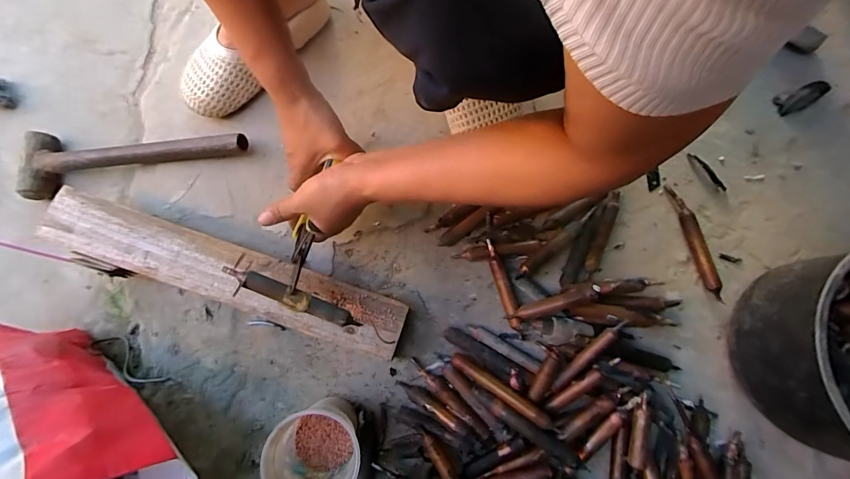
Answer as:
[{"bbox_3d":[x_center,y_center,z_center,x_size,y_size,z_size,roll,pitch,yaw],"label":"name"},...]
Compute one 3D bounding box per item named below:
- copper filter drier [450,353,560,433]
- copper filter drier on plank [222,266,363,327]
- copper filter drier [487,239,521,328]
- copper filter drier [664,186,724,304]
[{"bbox_3d":[0.094,0.183,0.464,0.139,0.017,0.019,30,80,20],"label":"copper filter drier"},{"bbox_3d":[-0.137,0.062,0.395,0.138,0.013,0.022,26,79,-17],"label":"copper filter drier on plank"},{"bbox_3d":[0.100,0.057,0.493,0.015,0.015,0.118,-19,80,-2],"label":"copper filter drier"},{"bbox_3d":[0.358,0.001,0.504,0.017,0.018,0.155,-15,80,-1],"label":"copper filter drier"}]

